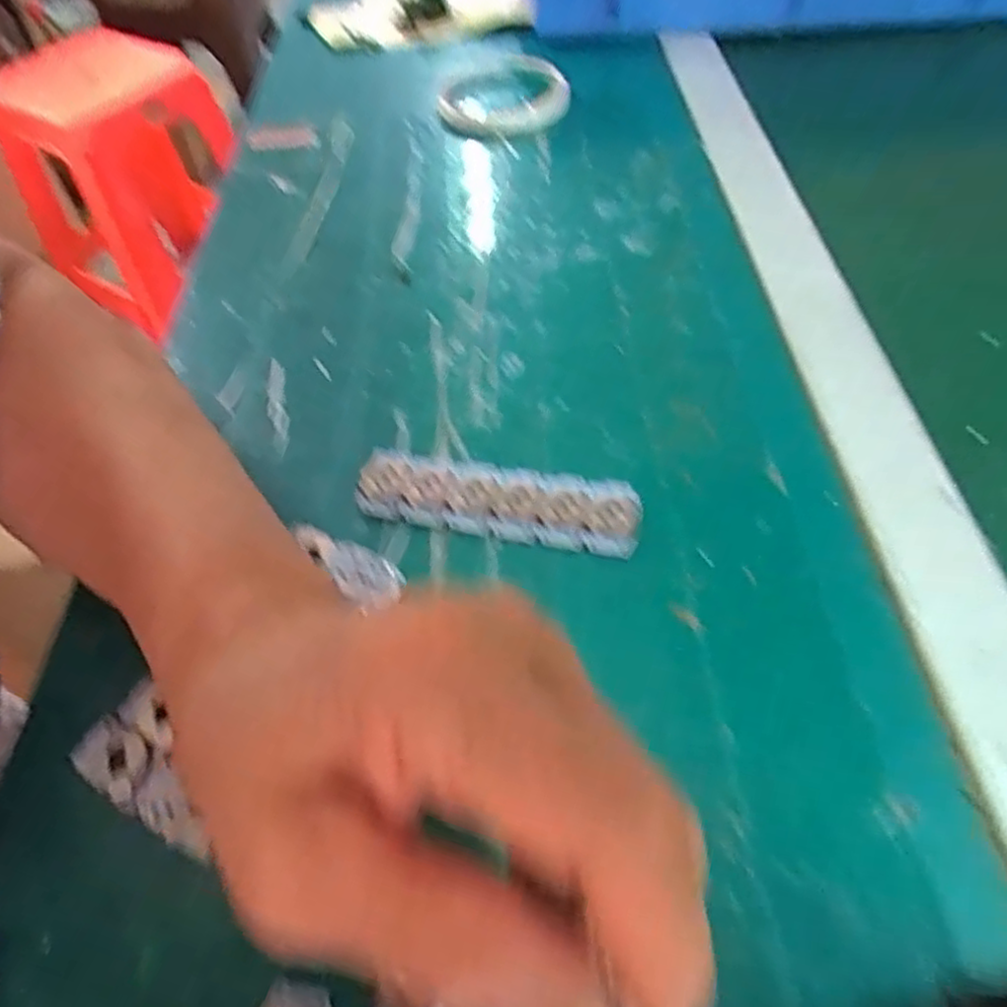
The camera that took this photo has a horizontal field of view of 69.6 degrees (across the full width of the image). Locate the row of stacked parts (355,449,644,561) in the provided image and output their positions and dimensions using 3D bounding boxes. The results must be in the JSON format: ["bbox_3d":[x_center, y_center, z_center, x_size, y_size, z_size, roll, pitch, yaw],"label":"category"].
[{"bbox_3d":[-0.003,-0.002,0.283,0.109,0.007,0.035,9,53,11],"label":"row of stacked parts"}]

